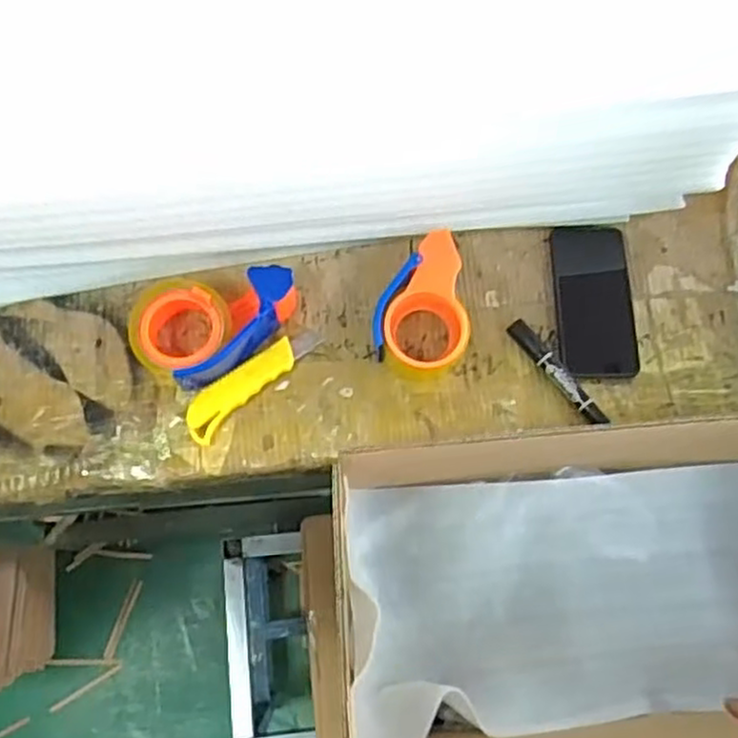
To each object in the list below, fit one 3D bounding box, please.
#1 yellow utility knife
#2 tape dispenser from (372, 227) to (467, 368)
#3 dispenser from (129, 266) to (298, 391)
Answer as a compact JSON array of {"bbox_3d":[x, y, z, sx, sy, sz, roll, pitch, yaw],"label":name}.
[{"bbox_3d":[-0.116,0.009,0.718,0.040,0.019,0.151,44,79,11],"label":"yellow utility knife"},{"bbox_3d":[0.054,-0.065,0.731,0.090,0.055,0.136,8,74,2],"label":"tape dispenser"},{"bbox_3d":[-0.149,-0.053,0.714,0.158,0.054,0.098,-43,79,-11],"label":"dispenser"}]

